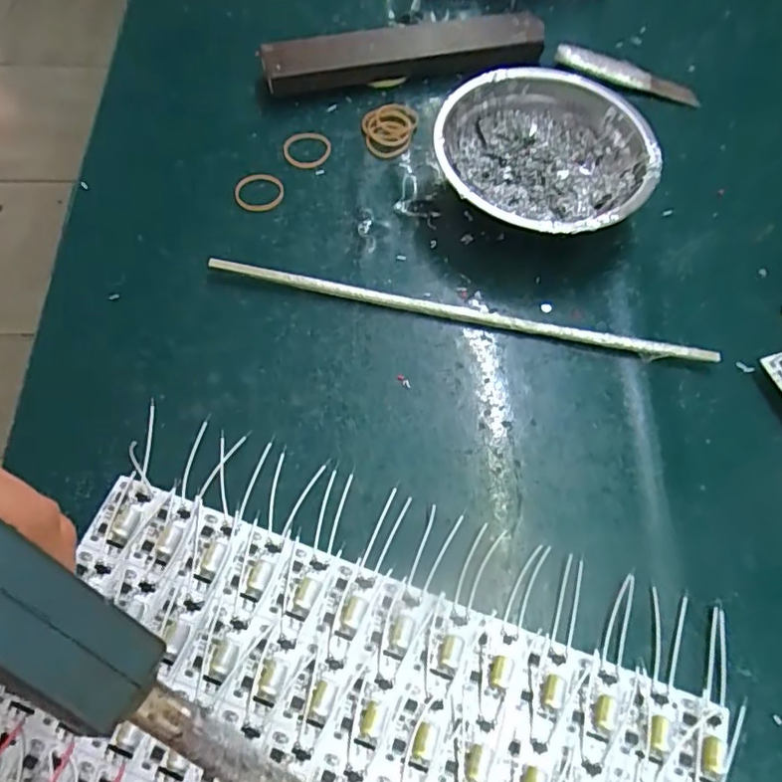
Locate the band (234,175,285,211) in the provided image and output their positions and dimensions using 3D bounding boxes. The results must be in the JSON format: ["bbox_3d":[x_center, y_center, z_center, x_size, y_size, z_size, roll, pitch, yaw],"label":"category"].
[{"bbox_3d":[-0.081,-0.124,0.359,0.030,0.004,0.026,19,65,7],"label":"band"}]

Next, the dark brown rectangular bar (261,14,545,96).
[{"bbox_3d":[0.012,-0.237,0.402,0.202,0.025,0.034,-10,65,-6],"label":"dark brown rectangular bar"}]

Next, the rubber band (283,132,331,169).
[{"bbox_3d":[-0.055,-0.157,0.376,0.031,0.004,0.027,24,66,10],"label":"rubber band"}]

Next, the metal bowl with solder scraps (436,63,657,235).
[{"bbox_3d":[0.088,-0.134,0.348,0.121,0.040,0.123,1,64,-1],"label":"metal bowl with solder scraps"}]

